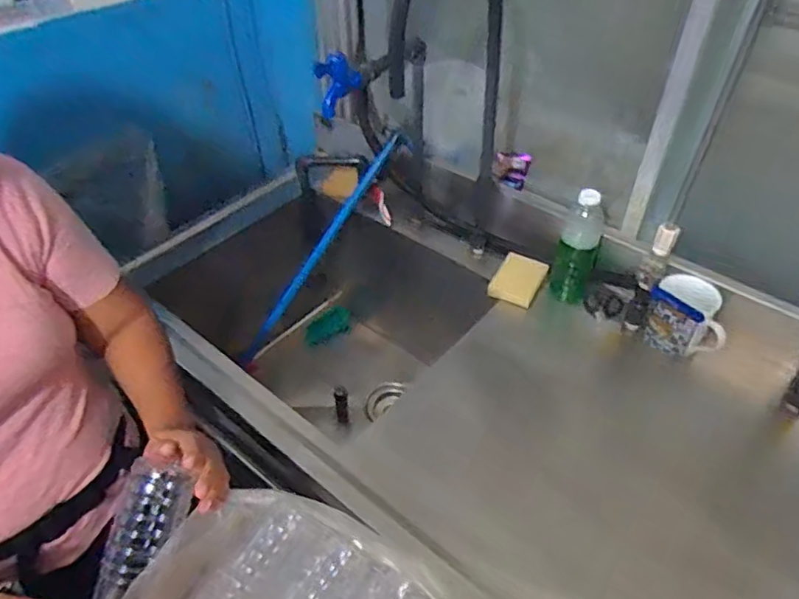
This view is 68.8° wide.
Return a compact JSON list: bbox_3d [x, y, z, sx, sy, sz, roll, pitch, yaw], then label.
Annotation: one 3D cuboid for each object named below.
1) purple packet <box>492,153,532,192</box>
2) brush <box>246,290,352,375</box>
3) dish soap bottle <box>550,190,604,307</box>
[{"bbox_3d":[0.232,-0.269,1.212,0.071,0.071,0.008,13,27,0],"label":"purple packet"},{"bbox_3d":[-0.239,0.090,1.441,0.303,0.059,0.084,-29,51,-28],"label":"brush"},{"bbox_3d":[0.296,-0.090,0.962,0.062,0.212,0.057,14,44,14],"label":"dish soap bottle"}]

